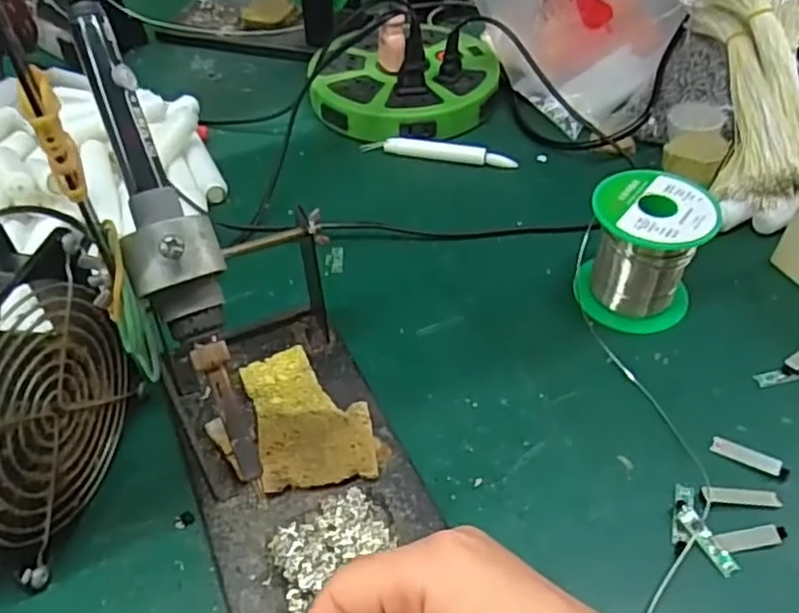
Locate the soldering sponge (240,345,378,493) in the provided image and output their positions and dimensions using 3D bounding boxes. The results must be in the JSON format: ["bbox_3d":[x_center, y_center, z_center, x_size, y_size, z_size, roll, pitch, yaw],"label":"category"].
[{"bbox_3d":[-0.046,0.054,0.341,0.055,0.018,0.083,-13,48,-11],"label":"soldering sponge"}]

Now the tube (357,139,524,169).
[{"bbox_3d":[0.031,-0.122,0.529,0.120,0.014,0.011,10,48,10],"label":"tube"}]

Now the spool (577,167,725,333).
[{"bbox_3d":[0.146,-0.033,0.403,0.065,0.073,0.065,0,47,0],"label":"spool"}]

